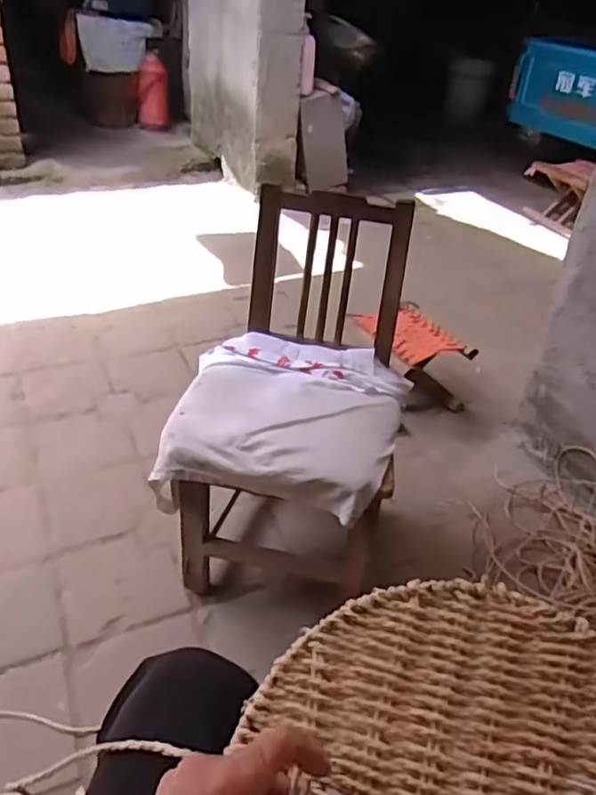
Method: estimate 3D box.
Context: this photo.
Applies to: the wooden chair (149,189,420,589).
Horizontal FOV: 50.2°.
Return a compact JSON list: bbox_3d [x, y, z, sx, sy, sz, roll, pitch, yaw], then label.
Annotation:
[{"bbox_3d":[-0.003,0.023,1.071,0.339,0.596,0.403,12,37,10],"label":"wooden chair"}]

